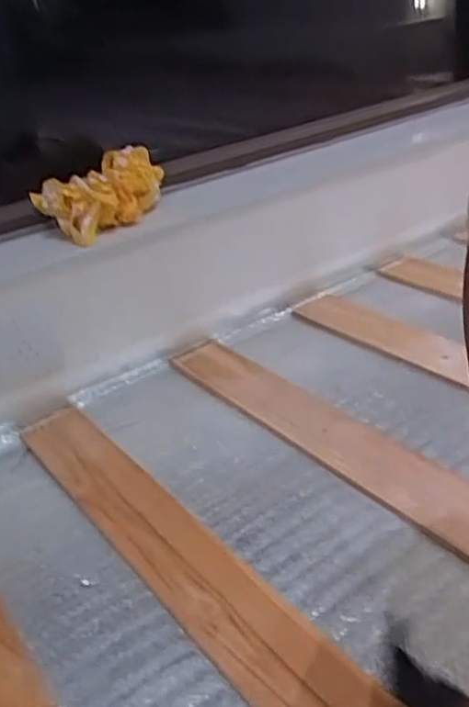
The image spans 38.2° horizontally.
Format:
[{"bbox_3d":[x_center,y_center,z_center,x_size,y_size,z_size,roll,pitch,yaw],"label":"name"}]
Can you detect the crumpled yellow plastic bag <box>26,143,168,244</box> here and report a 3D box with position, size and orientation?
[{"bbox_3d":[-0.172,-0.210,0.896,0.178,0.089,0.093,-16,29,-16],"label":"crumpled yellow plastic bag"}]

